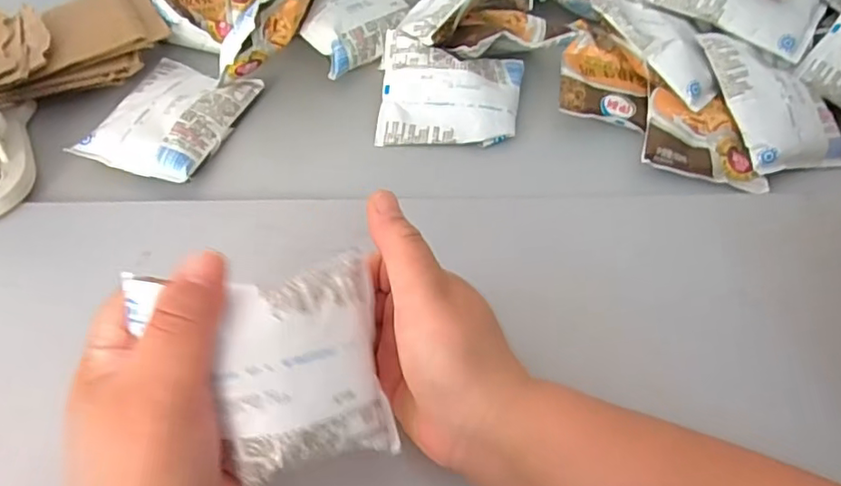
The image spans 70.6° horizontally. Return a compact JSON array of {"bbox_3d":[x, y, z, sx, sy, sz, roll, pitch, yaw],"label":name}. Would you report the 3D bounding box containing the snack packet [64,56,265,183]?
[{"bbox_3d":[-0.196,-0.099,0.471,0.093,0.029,0.126,16,53,9],"label":"snack packet"}]

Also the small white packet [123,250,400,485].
[{"bbox_3d":[-0.061,0.055,0.258,0.105,0.026,0.091,-5,84,-38],"label":"small white packet"}]

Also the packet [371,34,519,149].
[{"bbox_3d":[0.025,-0.121,0.491,0.112,0.041,0.092,4,88,6],"label":"packet"}]

